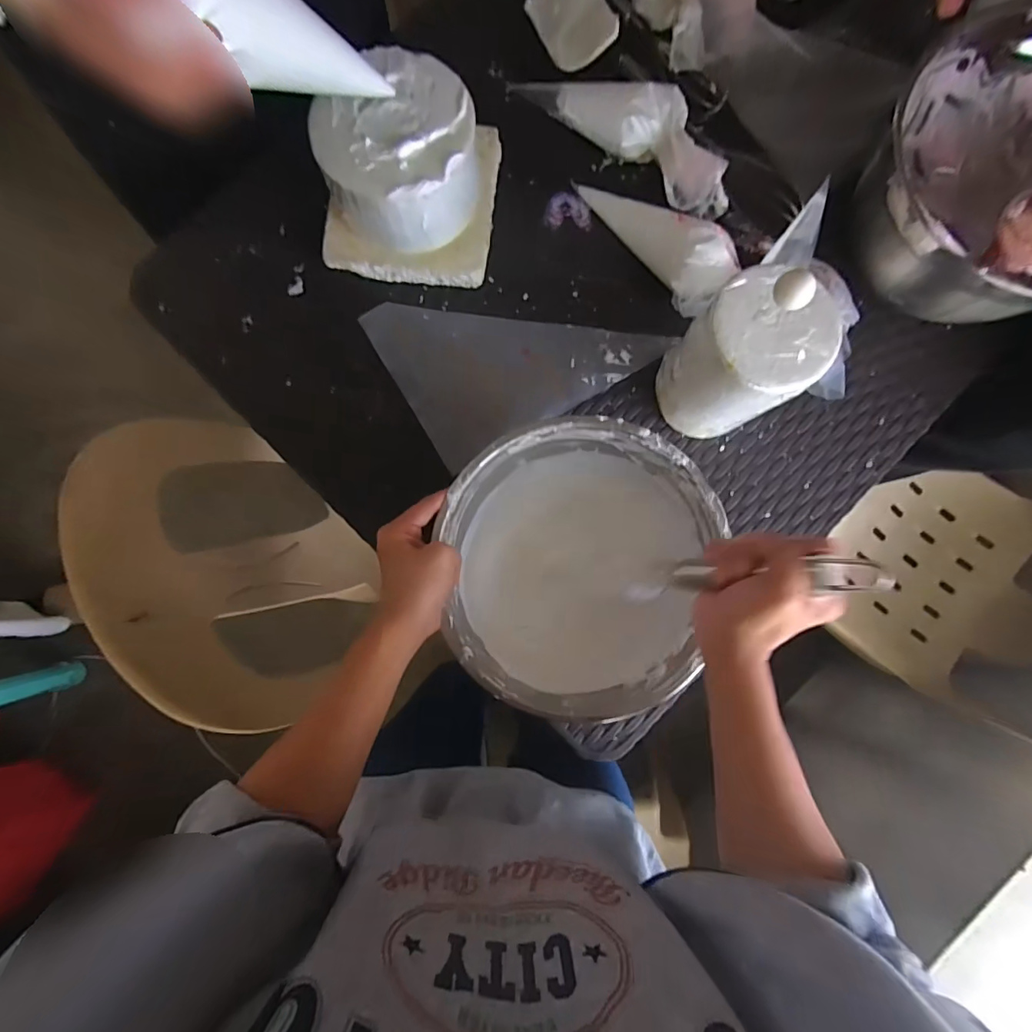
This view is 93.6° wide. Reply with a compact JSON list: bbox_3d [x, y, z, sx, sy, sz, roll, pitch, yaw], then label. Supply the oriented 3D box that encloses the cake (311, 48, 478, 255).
[{"bbox_3d":[-0.108,-0.339,0.459,0.138,0.073,0.136,0,86,0],"label":"cake"}]

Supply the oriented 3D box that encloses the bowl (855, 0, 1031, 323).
[{"bbox_3d":[0.431,-0.297,0.457,0.227,0.151,0.227,0,86,0],"label":"bowl"}]

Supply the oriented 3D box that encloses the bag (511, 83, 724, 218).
[{"bbox_3d":[0.121,-0.412,0.509,0.261,0.052,0.082,44,87,3],"label":"bag"}]

